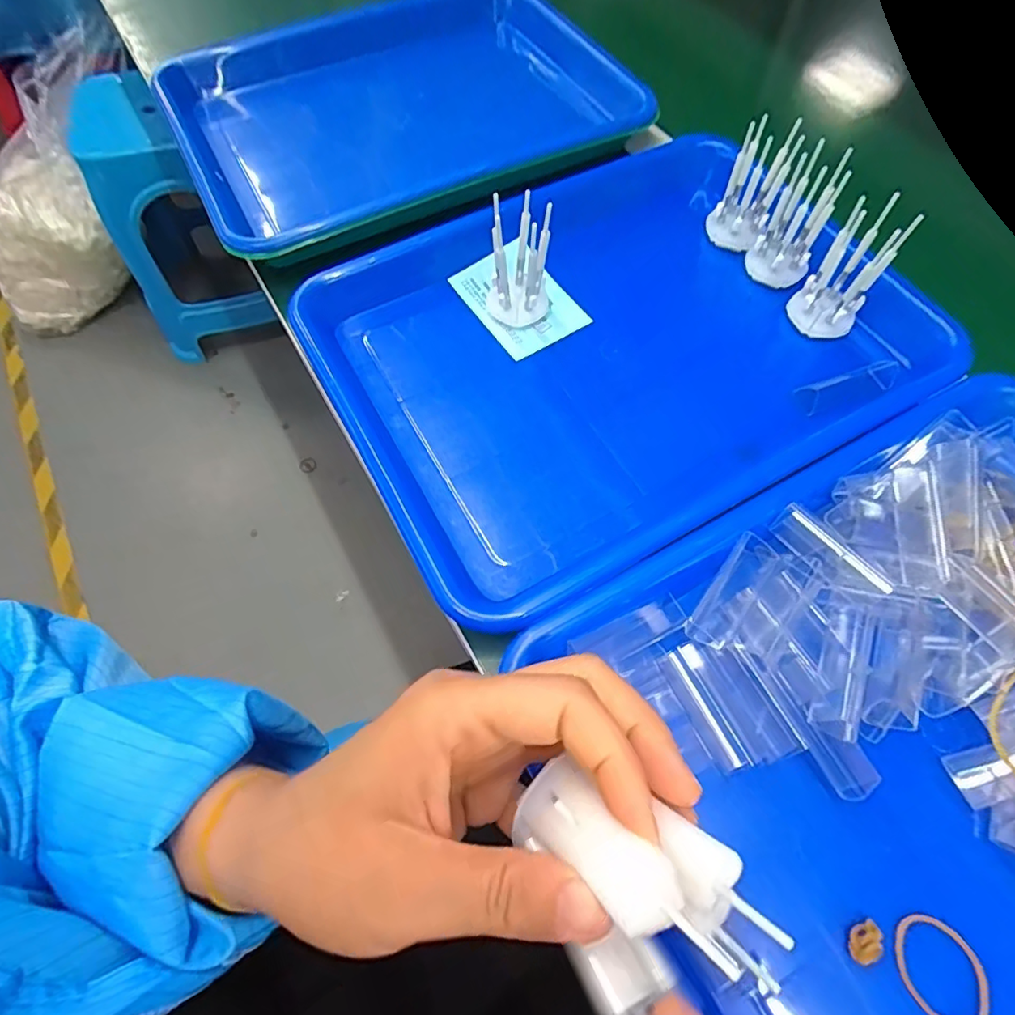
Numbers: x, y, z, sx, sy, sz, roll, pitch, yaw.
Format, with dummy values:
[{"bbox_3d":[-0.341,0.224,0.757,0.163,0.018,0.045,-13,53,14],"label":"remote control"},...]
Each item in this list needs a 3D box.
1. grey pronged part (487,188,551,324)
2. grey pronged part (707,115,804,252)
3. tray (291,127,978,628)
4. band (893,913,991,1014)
[{"bbox_3d":[0.007,-0.142,0.326,0.036,0.074,0.032,2,63,1],"label":"grey pronged part"},{"bbox_3d":[0.156,-0.206,0.351,0.035,0.065,0.034,22,65,11],"label":"grey pronged part"},{"bbox_3d":[0.059,-0.096,0.330,0.311,0.032,0.242,-27,66,-13],"label":"tray"},{"bbox_3d":[0.160,0.170,0.203,0.033,0.004,0.033,0,63,0],"label":"band"}]

